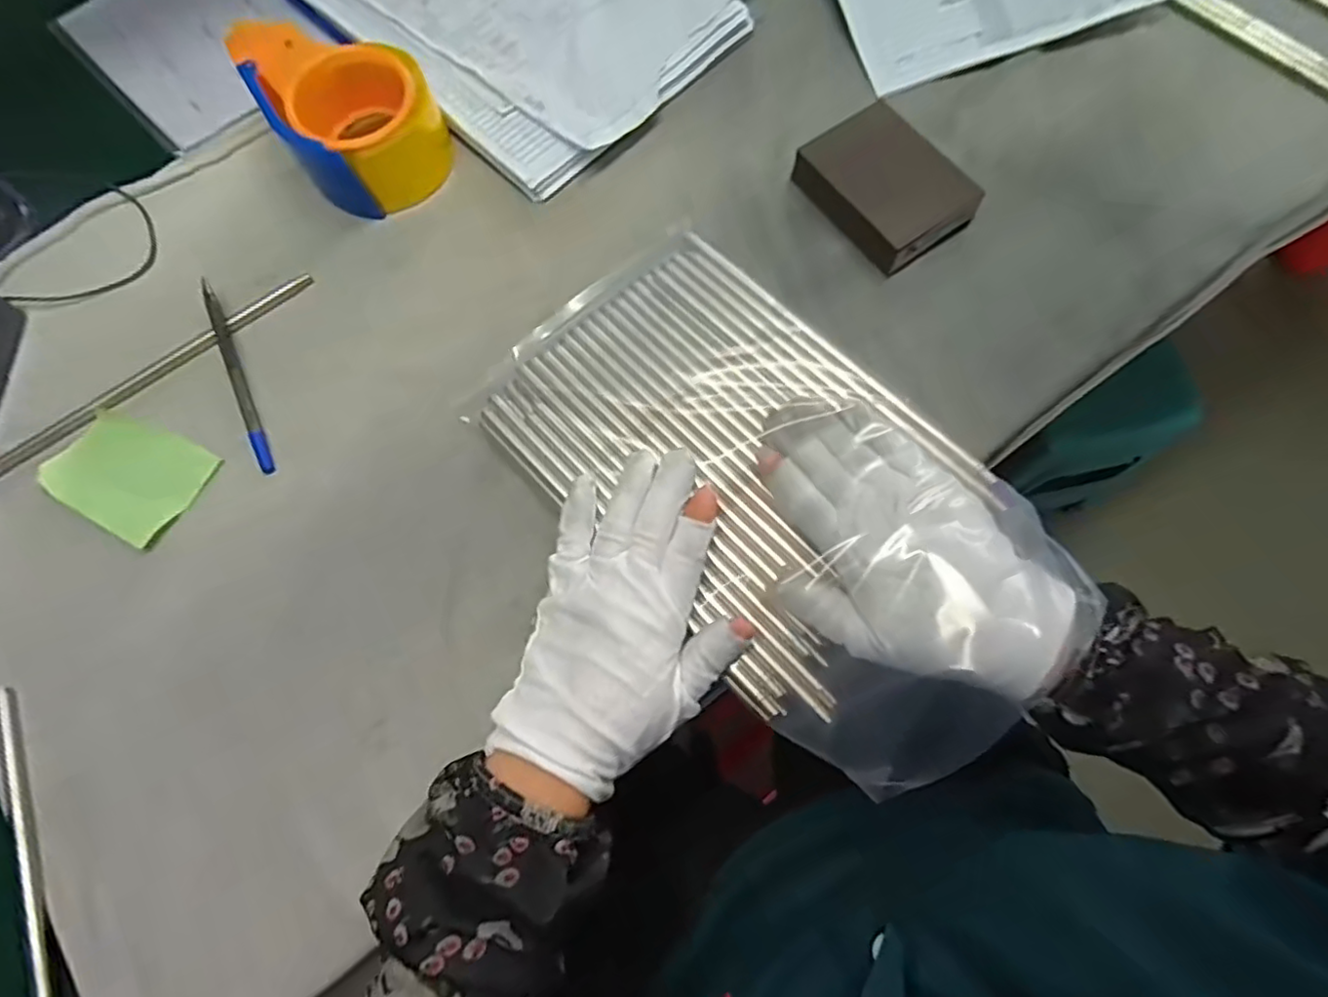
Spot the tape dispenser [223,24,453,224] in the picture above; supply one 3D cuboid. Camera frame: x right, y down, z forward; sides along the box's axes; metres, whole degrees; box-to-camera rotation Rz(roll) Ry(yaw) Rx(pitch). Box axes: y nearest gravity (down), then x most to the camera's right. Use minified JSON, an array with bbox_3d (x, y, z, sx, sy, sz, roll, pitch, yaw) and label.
[{"bbox_3d":[-0.206,-0.257,0.406,0.097,0.053,0.127,-32,74,-7],"label":"tape dispenser"}]

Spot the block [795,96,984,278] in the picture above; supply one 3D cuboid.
[{"bbox_3d":[0.138,-0.196,0.386,0.069,0.024,0.097,-34,74,-8],"label":"block"}]

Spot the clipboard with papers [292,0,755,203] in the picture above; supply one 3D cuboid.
[{"bbox_3d":[-0.108,-0.390,0.464,0.244,0.017,0.328,-43,76,-10],"label":"clipboard with papers"}]

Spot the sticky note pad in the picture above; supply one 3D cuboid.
[{"bbox_3d":[-0.317,-0.015,0.363,0.091,0.005,0.061,25,75,9],"label":"sticky note pad"}]

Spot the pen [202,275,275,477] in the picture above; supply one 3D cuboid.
[{"bbox_3d":[-0.264,-0.079,0.379,0.009,0.005,0.141,-26,74,-6],"label":"pen"}]

